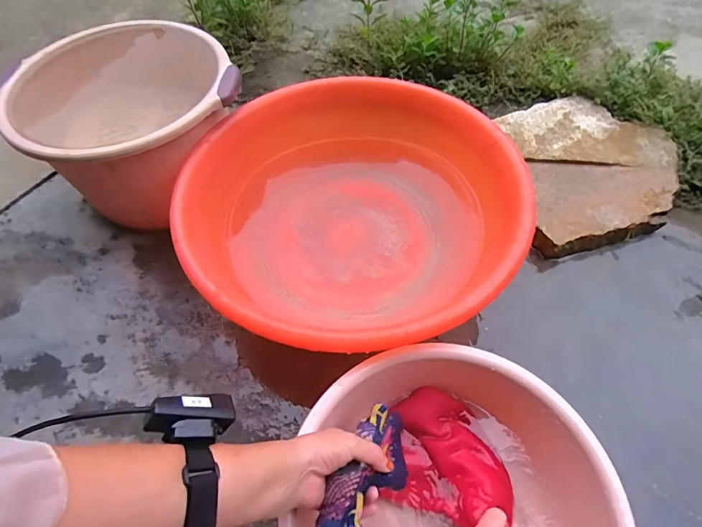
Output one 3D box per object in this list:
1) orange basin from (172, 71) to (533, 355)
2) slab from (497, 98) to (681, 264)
[{"bbox_3d":[-0.001,-0.078,0.674,0.503,0.157,0.501,-1,57,1],"label":"orange basin"},{"bbox_3d":[0.493,-0.197,0.840,0.335,0.053,0.398,-4,57,-1],"label":"slab"}]

